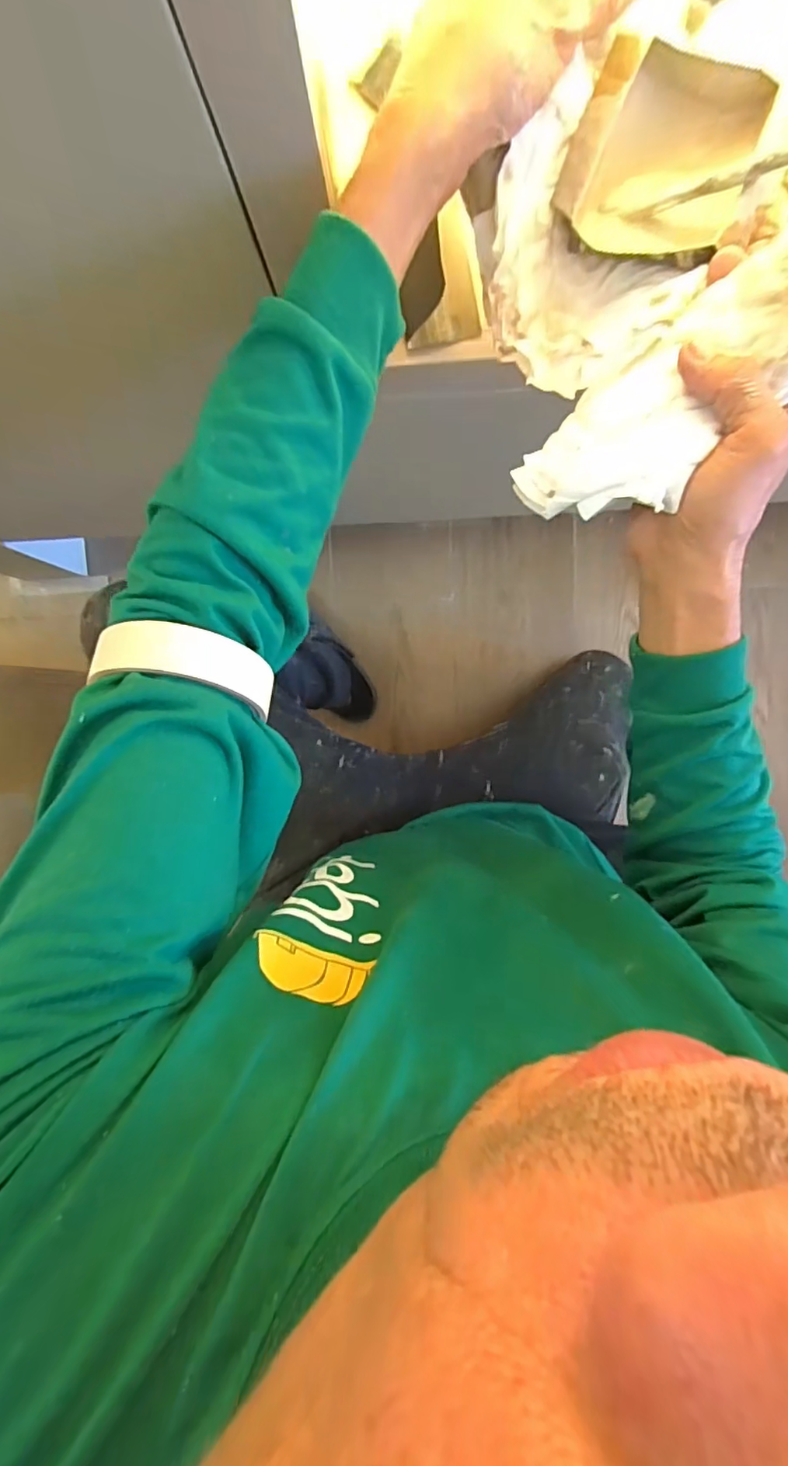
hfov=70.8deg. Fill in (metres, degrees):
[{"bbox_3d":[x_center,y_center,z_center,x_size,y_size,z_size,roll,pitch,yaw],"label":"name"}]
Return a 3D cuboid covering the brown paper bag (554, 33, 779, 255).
[{"bbox_3d":[0.134,-0.291,0.277,0.084,0.035,0.076,21,94,1],"label":"brown paper bag"}]

